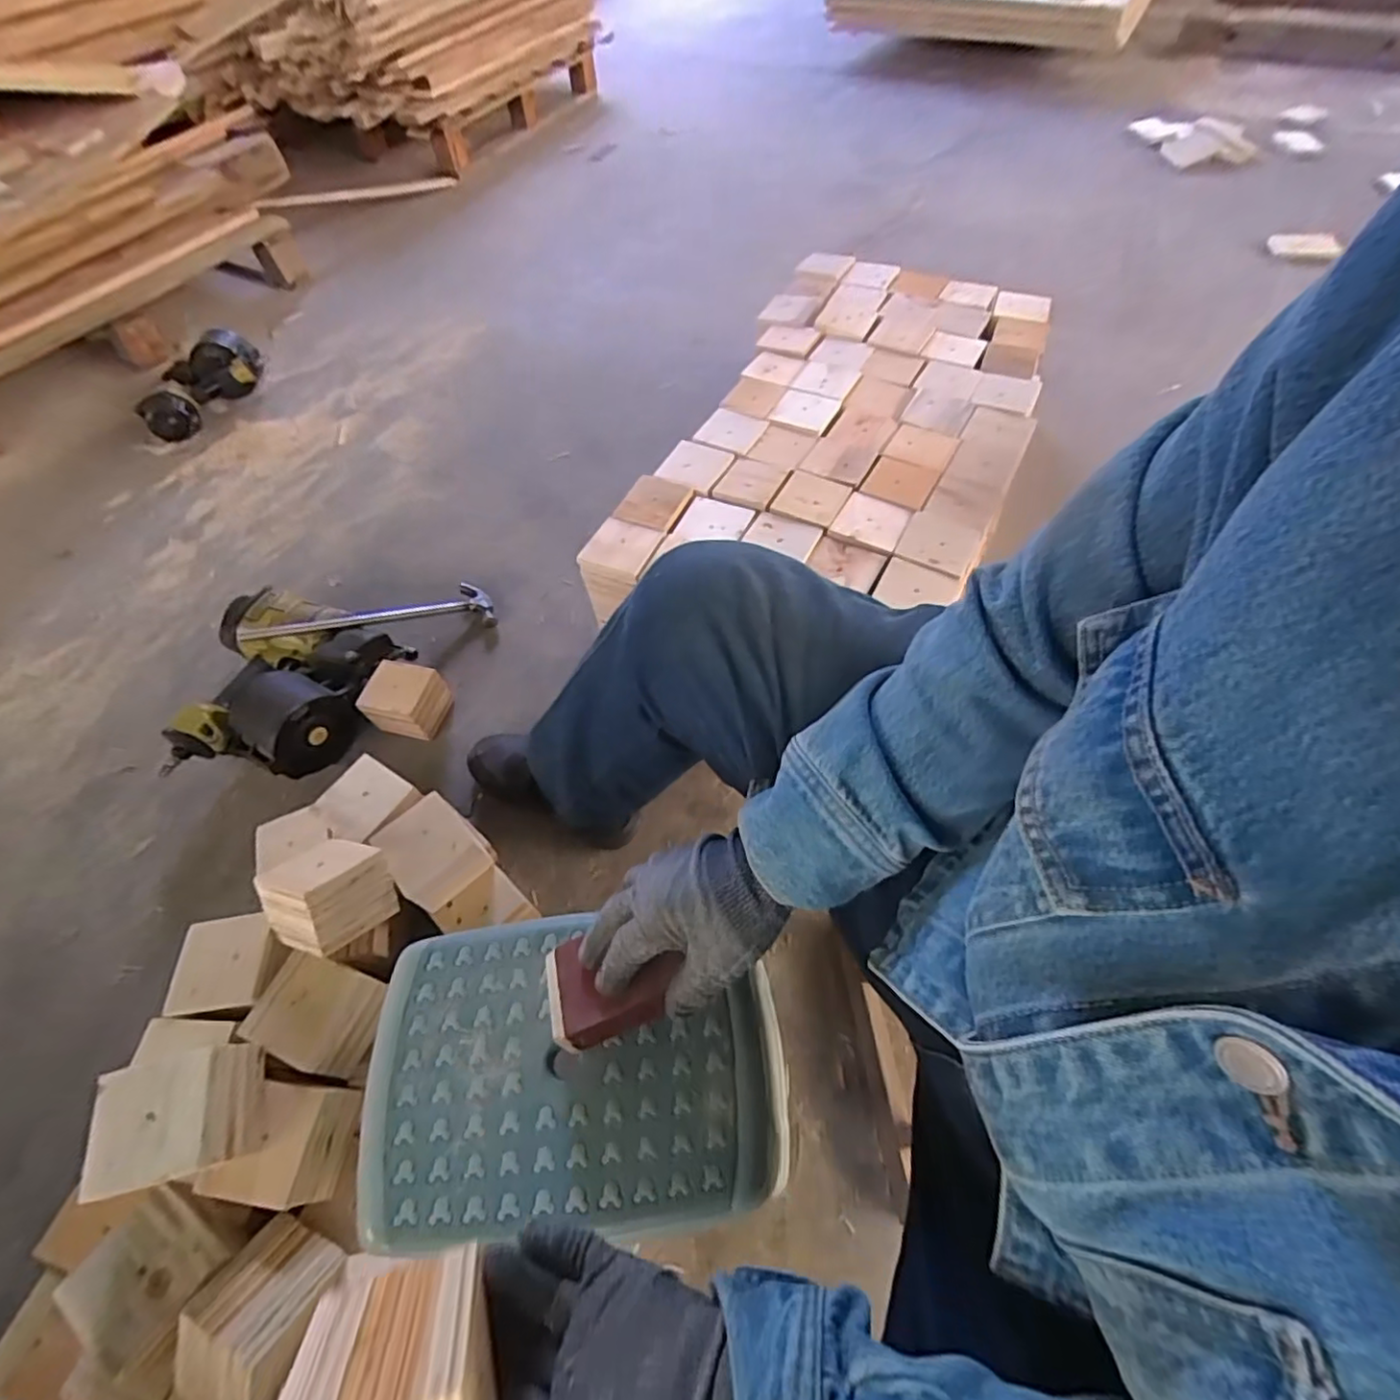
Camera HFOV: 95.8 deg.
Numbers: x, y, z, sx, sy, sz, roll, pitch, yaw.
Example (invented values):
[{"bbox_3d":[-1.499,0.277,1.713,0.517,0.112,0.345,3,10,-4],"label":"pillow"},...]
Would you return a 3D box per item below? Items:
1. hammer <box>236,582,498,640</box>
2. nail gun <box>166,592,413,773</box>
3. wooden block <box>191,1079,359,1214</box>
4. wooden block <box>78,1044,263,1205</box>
[{"bbox_3d":[-0.537,-0.136,1.047,0.374,0.027,0.096,-14,56,-29],"label":"hammer"},{"bbox_3d":[-0.630,-0.031,1.004,0.289,0.125,0.312,-4,58,0],"label":"nail gun"},{"bbox_3d":[-0.400,0.430,0.624,0.078,0.079,0.100,4,58,5],"label":"wooden block"},{"bbox_3d":[-0.470,0.378,0.574,0.102,0.078,0.103,-12,58,-5],"label":"wooden block"}]

